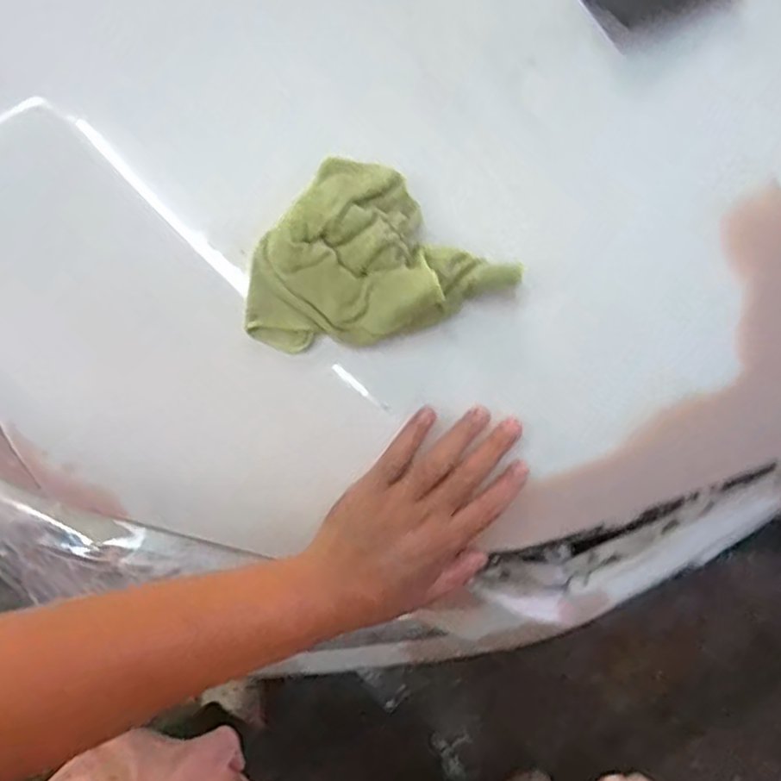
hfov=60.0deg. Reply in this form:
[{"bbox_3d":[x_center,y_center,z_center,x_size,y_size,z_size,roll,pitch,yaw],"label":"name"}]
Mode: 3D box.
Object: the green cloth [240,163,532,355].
[{"bbox_3d":[-0.014,-0.071,0.433,0.137,0.056,0.128,37,75,9],"label":"green cloth"}]

